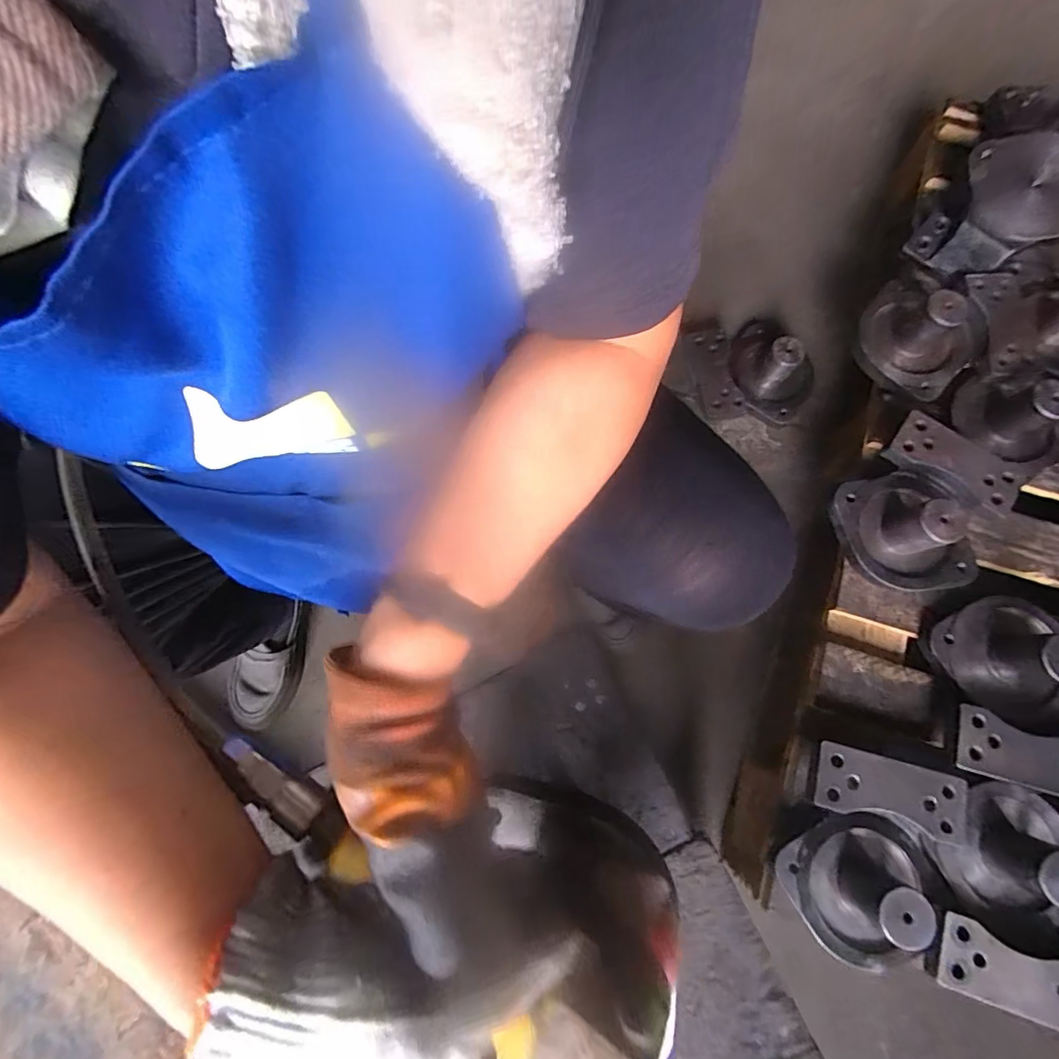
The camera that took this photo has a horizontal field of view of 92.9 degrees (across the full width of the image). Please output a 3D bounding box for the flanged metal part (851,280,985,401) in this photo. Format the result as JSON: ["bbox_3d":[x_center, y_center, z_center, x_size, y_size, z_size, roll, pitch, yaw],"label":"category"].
[{"bbox_3d":[0.507,-0.255,0.641,0.136,0.076,0.135,0,76,1],"label":"flanged metal part"}]

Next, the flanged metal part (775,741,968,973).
[{"bbox_3d":[0.343,0.321,0.489,0.153,0.081,0.200,22,78,6],"label":"flanged metal part"}]

